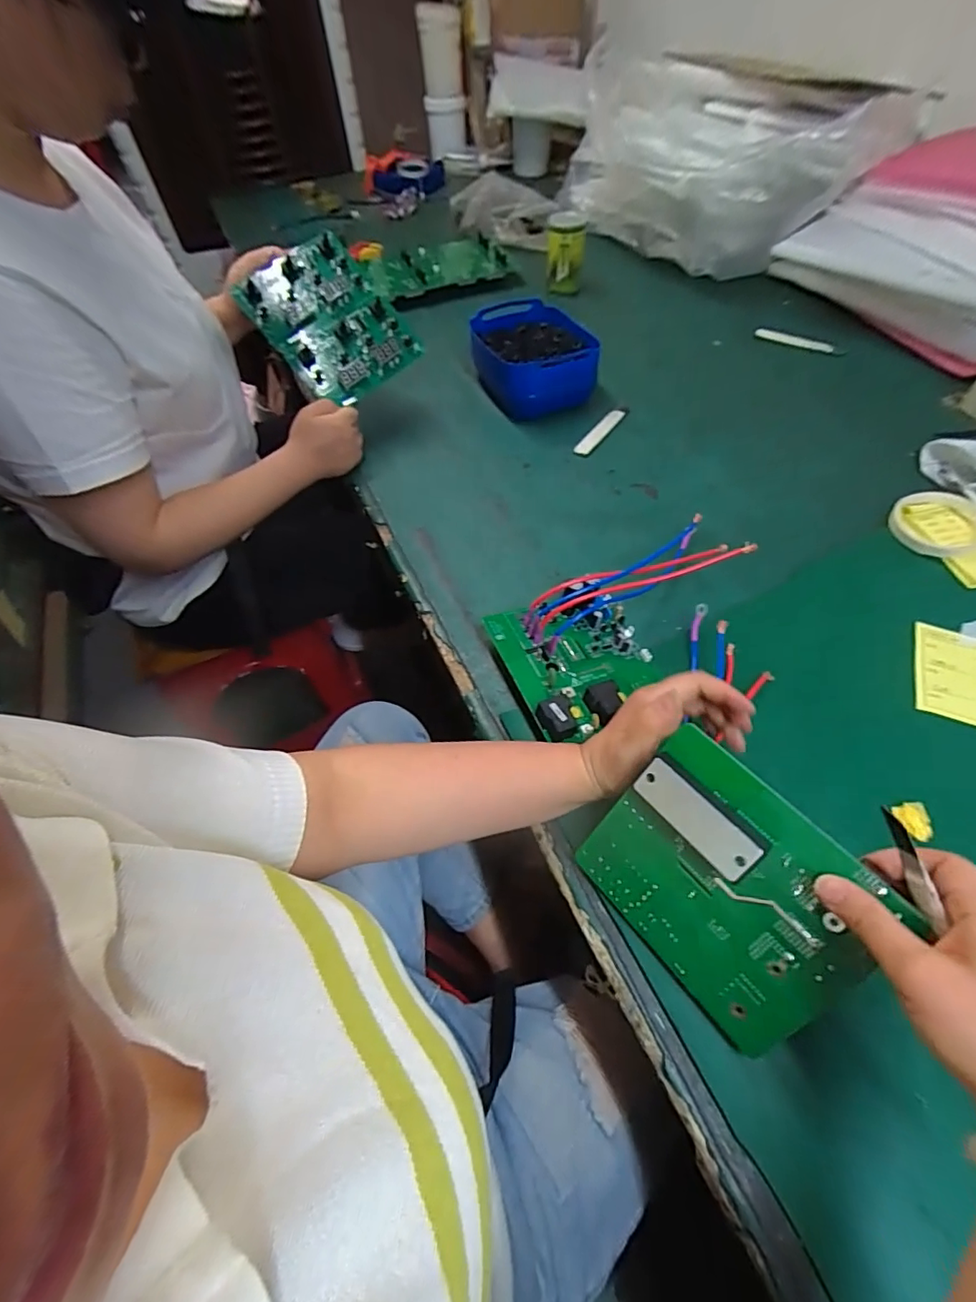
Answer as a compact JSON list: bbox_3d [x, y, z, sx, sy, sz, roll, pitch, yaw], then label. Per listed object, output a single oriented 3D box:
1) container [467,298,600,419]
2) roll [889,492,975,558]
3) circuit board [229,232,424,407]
[{"bbox_3d":[0.065,-0.444,0.790,0.161,0.076,0.196,-13,55,-3],"label":"container"},{"bbox_3d":[0.501,-0.141,0.570,0.109,0.014,0.090,-35,59,-18],"label":"roll"},{"bbox_3d":[-0.213,-0.444,0.700,0.160,0.030,0.200,-44,95,-11],"label":"circuit board"}]

